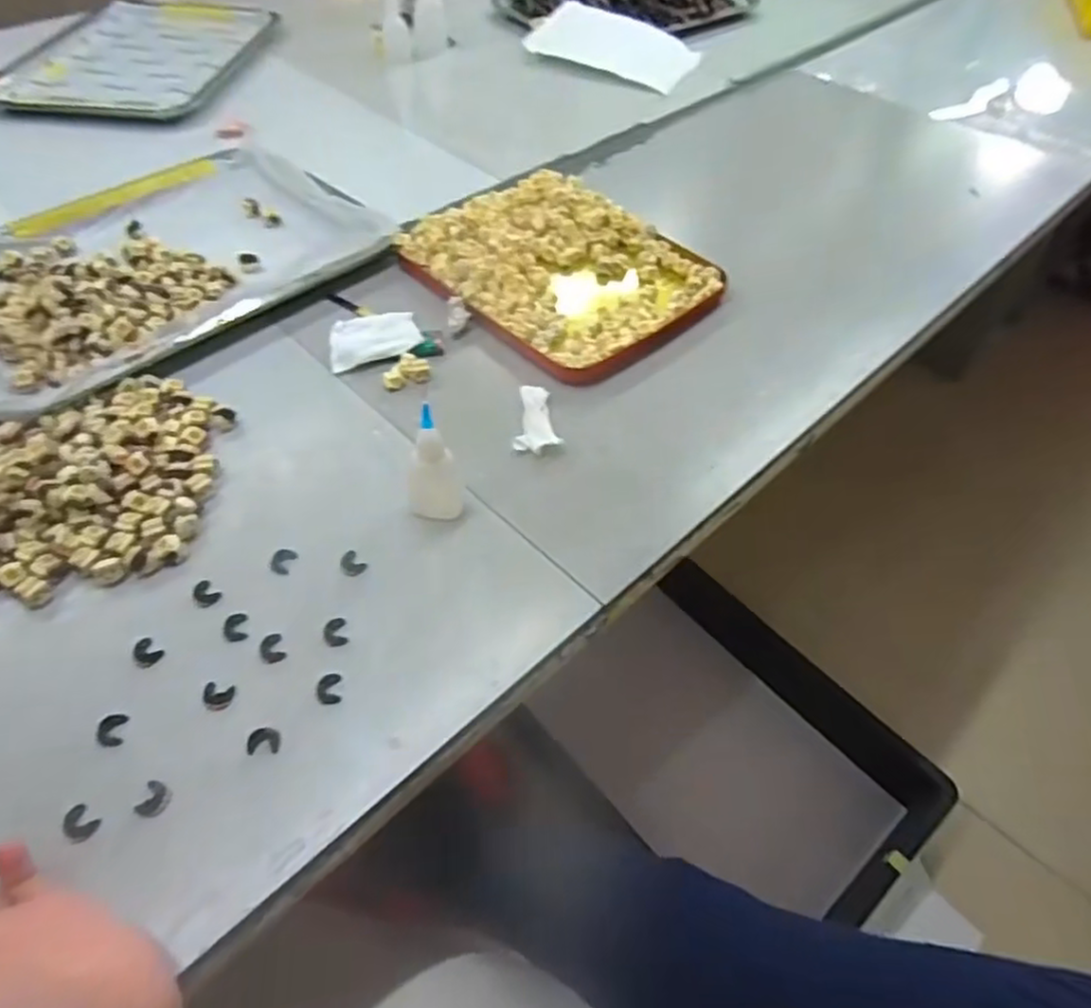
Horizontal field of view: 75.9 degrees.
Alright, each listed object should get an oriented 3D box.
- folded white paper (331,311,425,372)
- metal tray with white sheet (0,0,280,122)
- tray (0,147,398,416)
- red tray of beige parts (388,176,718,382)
[{"bbox_3d":[-0.139,-0.136,0.566,0.071,0.011,0.064,-14,52,-12],"label":"folded white paper"},{"bbox_3d":[-0.525,-0.593,0.922,0.273,0.024,0.382,6,51,4],"label":"metal tray with white sheet"},{"bbox_3d":[-0.349,-0.218,0.608,0.273,0.031,0.363,36,59,25],"label":"tray"},{"bbox_3d":[0.016,-0.213,0.611,0.200,0.020,0.245,-34,59,-25],"label":"red tray of beige parts"}]

